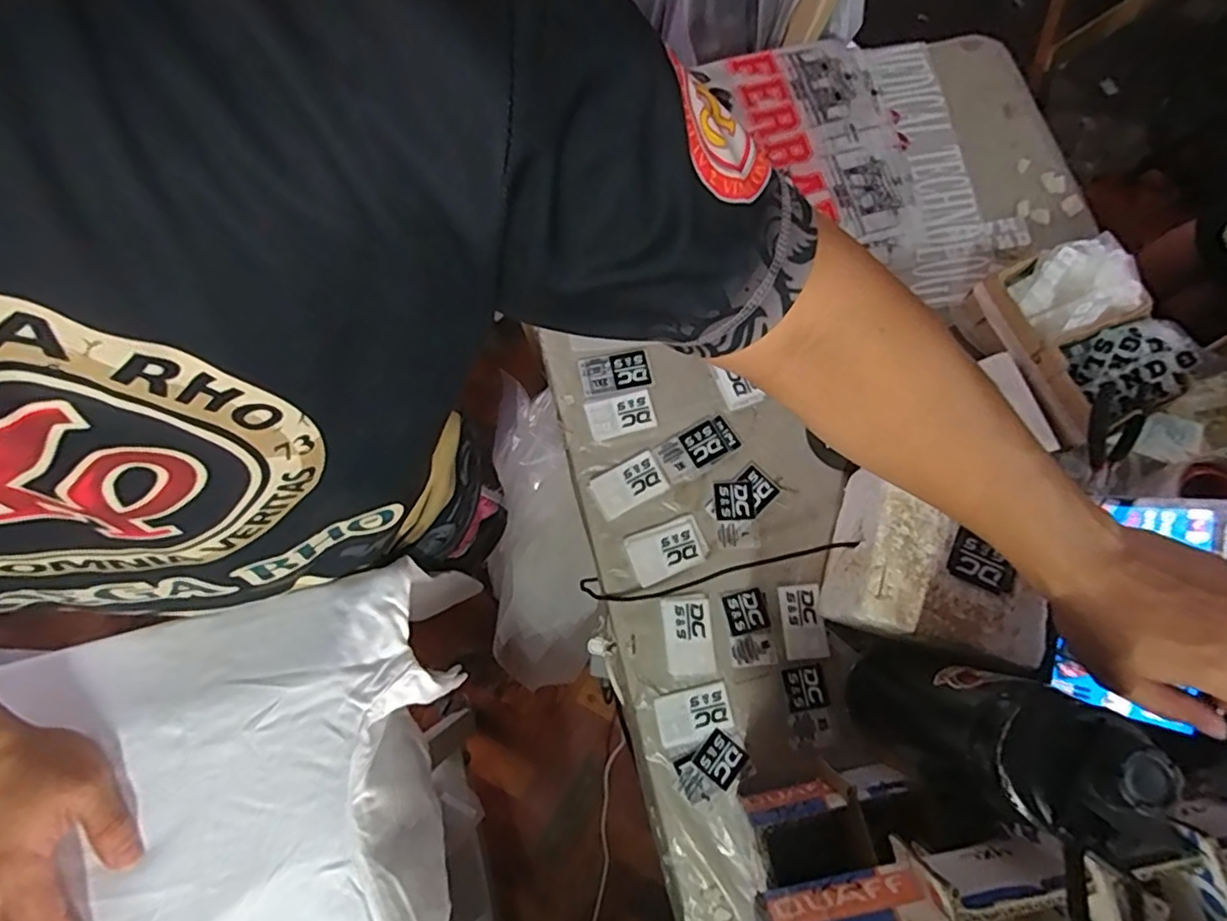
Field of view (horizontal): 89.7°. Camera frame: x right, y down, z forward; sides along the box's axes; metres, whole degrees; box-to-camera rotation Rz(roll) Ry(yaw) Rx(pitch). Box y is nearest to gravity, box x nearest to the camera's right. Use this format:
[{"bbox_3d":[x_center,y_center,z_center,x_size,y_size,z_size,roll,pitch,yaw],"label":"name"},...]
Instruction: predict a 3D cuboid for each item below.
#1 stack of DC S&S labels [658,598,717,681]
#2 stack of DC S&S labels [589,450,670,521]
[{"bbox_3d":[0.068,0.159,0.555,0.043,0.004,0.070,-7,77,-1],"label":"stack of DC S&S labels"},{"bbox_3d":[0.014,0.023,0.589,0.069,0.004,0.042,-30,79,-6],"label":"stack of DC S&S labels"}]

